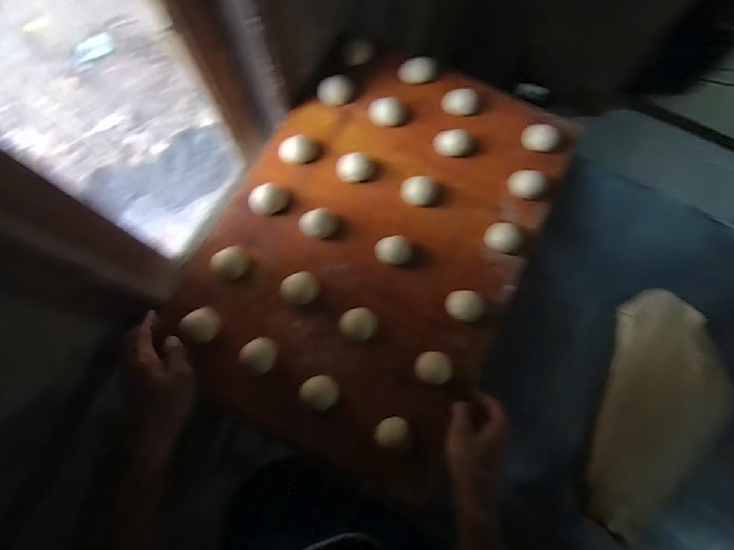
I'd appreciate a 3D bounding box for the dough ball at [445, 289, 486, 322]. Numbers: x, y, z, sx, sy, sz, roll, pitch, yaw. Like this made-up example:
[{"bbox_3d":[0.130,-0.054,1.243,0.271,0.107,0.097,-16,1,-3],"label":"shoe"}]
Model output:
[{"bbox_3d":[0.134,0.043,0.532,0.052,0.027,0.040,22,76,4],"label":"dough ball"}]

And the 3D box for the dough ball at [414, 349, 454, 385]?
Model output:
[{"bbox_3d":[0.090,0.126,0.523,0.052,0.023,0.043,15,75,2],"label":"dough ball"}]

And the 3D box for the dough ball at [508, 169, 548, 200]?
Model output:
[{"bbox_3d":[0.238,-0.133,0.575,0.050,0.027,0.038,23,76,4],"label":"dough ball"}]

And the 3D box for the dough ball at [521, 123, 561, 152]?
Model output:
[{"bbox_3d":[0.269,-0.209,0.598,0.050,0.025,0.038,24,76,4],"label":"dough ball"}]

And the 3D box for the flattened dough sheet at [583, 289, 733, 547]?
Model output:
[{"bbox_3d":[0.412,0.195,0.534,0.159,0.026,0.328,21,79,3],"label":"flattened dough sheet"}]

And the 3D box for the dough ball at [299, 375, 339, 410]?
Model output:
[{"bbox_3d":[-0.061,0.153,0.505,0.046,0.025,0.042,33,77,7],"label":"dough ball"}]

